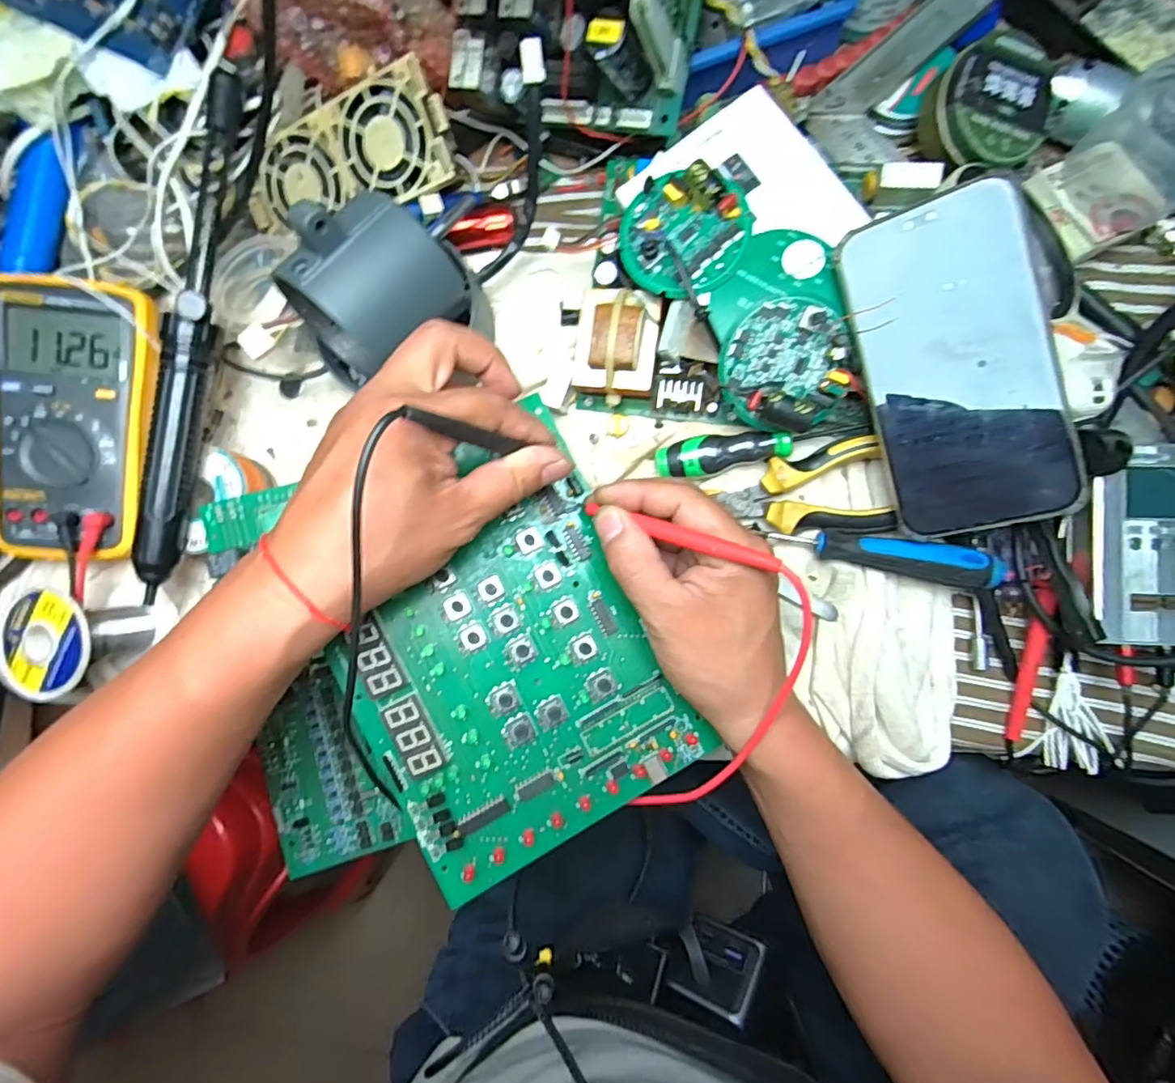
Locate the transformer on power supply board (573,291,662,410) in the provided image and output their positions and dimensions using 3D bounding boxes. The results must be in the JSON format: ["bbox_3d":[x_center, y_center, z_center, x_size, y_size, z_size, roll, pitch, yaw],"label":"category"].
[{"bbox_3d":[0.017,-0.115,0.350,0.052,0.042,0.057,6,87,8],"label":"transformer on power supply board"}]

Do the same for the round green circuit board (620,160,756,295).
[{"bbox_3d":[0.053,-0.168,0.312,0.069,0.018,0.065,-1,86,7],"label":"round green circuit board"}]

